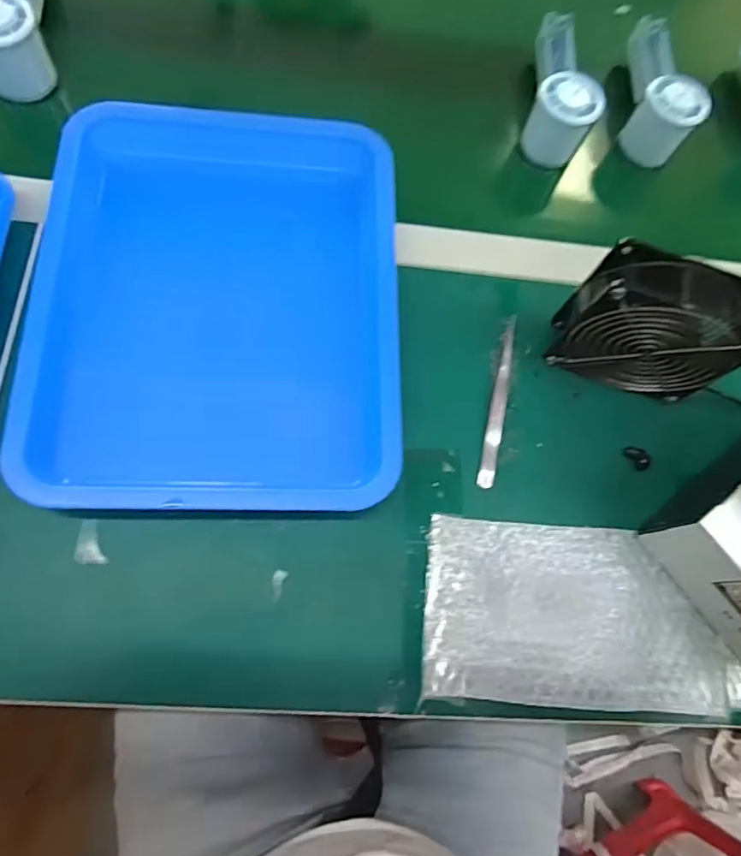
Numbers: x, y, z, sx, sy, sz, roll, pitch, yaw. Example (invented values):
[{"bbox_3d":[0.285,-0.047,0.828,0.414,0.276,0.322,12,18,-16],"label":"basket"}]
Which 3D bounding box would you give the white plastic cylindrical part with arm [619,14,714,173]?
[{"bbox_3d":[0.283,-0.331,0.551,0.057,0.057,0.158,12,70,-3],"label":"white plastic cylindrical part with arm"}]

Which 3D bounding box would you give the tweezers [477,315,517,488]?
[{"bbox_3d":[0.101,-0.022,0.453,0.013,0.011,0.140,13,70,-3],"label":"tweezers"}]

